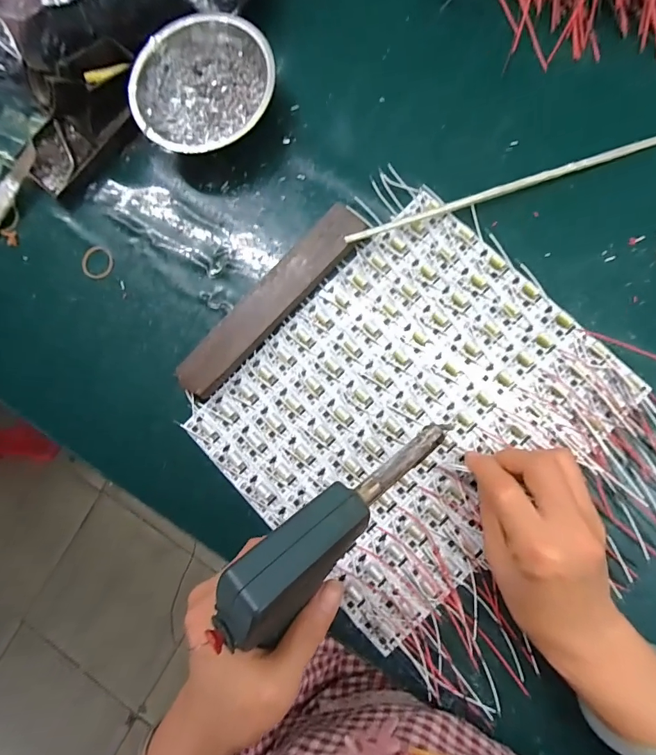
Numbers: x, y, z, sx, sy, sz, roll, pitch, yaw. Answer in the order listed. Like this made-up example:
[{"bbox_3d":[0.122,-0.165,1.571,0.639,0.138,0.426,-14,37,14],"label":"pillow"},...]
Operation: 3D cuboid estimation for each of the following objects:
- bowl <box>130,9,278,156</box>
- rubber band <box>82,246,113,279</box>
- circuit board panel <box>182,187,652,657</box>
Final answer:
[{"bbox_3d":[-0.107,-0.254,0.362,0.120,0.043,0.124,-1,83,6],"label":"bowl"},{"bbox_3d":[-0.216,-0.108,0.375,0.031,0.004,0.030,-1,83,6],"label":"rubber band"},{"bbox_3d":[0.064,0.026,0.325,0.288,0.004,0.251,-44,81,-1],"label":"circuit board panel"}]

